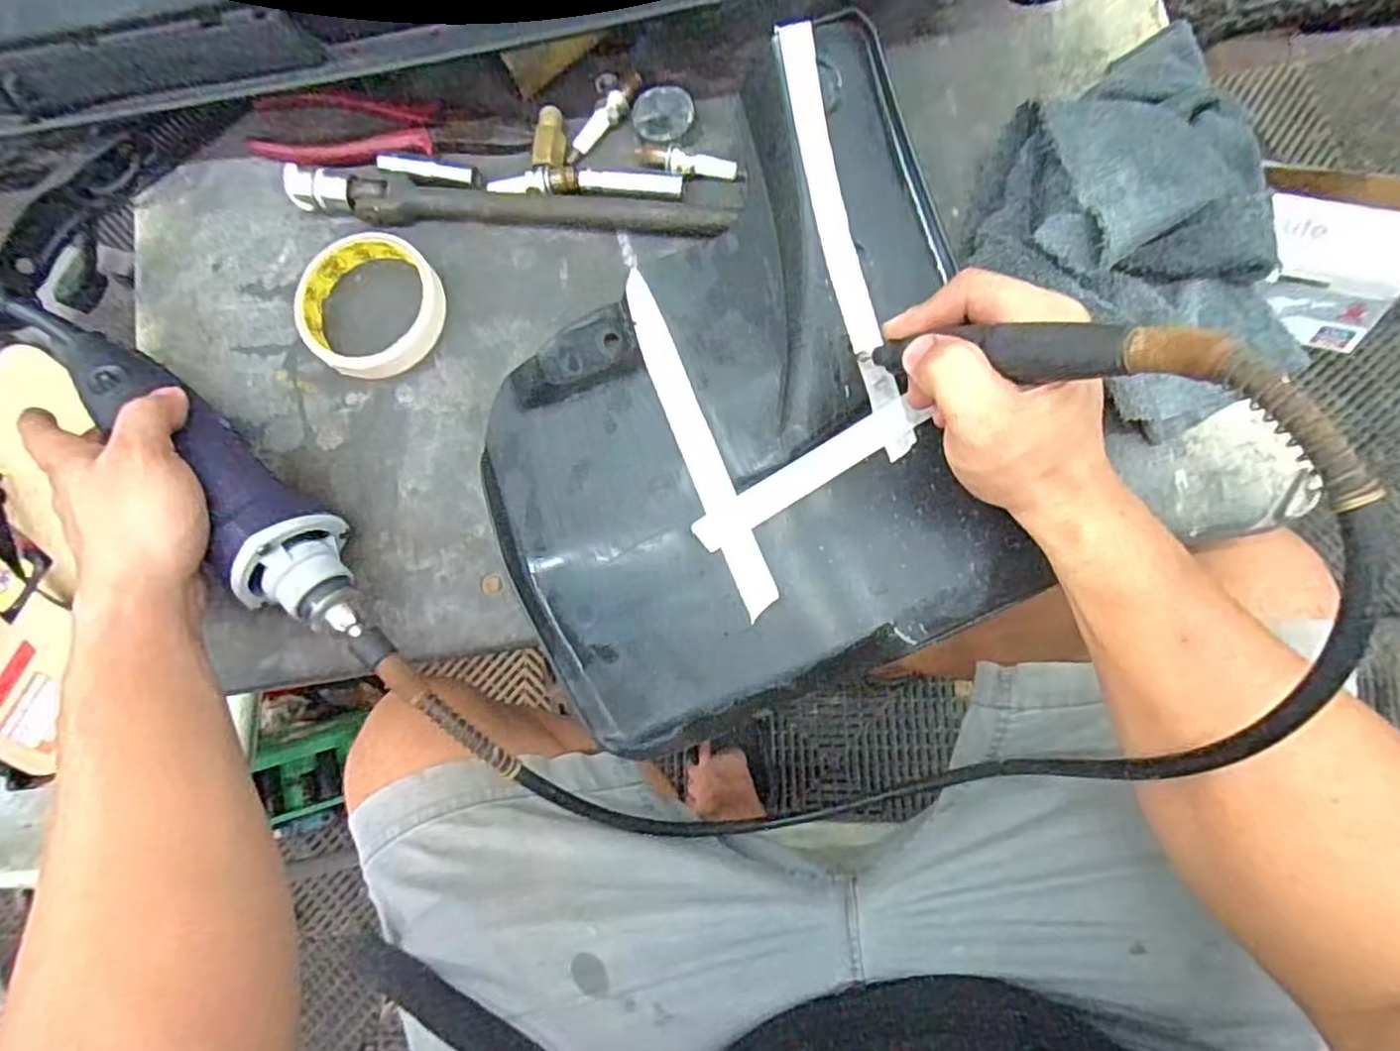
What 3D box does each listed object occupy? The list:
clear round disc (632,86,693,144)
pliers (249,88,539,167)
[{"bbox_3d":[-0.022,-0.256,0.434,0.037,0.004,0.040,-1,82,4],"label":"clear round disc"},{"bbox_3d":[-0.202,-0.249,0.448,0.186,0.019,0.047,3,82,4],"label":"pliers"}]

